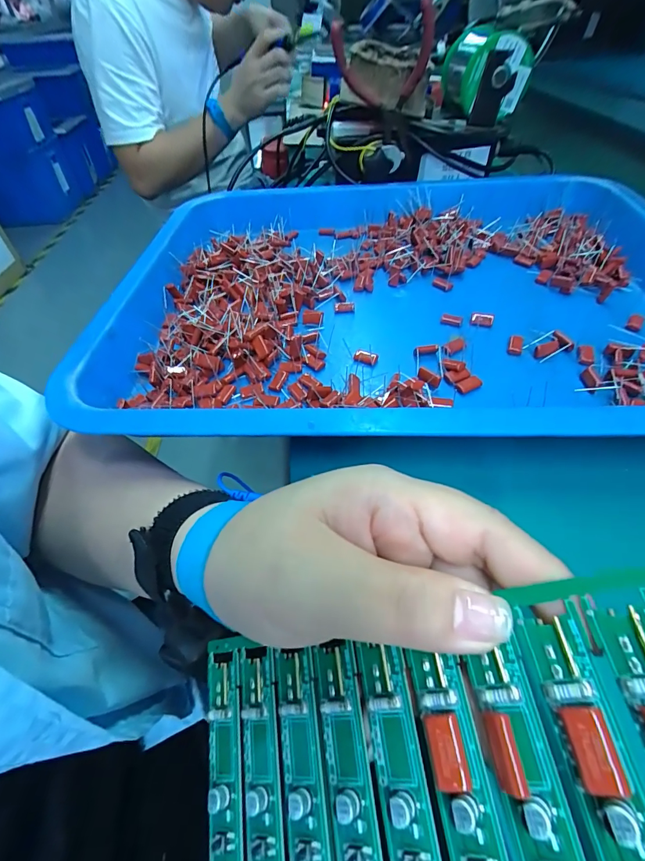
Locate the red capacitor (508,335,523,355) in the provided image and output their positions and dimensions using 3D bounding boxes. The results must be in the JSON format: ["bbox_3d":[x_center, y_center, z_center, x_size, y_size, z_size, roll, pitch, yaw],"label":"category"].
[{"bbox_3d":[0.131,-0.058,0.265,0.009,0.006,0.015,14,51,13],"label":"red capacitor"}]

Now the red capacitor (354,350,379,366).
[{"bbox_3d":[0.030,-0.050,0.269,0.015,0.004,0.008,19,53,18],"label":"red capacitor"}]

